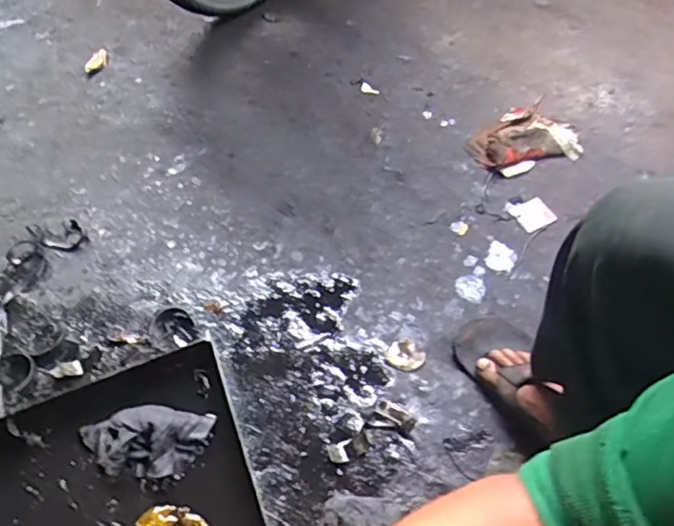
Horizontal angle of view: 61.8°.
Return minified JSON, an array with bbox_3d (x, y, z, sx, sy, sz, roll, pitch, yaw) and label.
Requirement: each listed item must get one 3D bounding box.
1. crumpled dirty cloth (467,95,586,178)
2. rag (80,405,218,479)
[{"bbox_3d":[0.362,-0.240,1.097,0.204,0.035,0.163,-23,57,-13],"label":"crumpled dirty cloth"},{"bbox_3d":[-0.266,0.242,0.772,0.174,0.042,0.089,2,55,3],"label":"rag"}]

